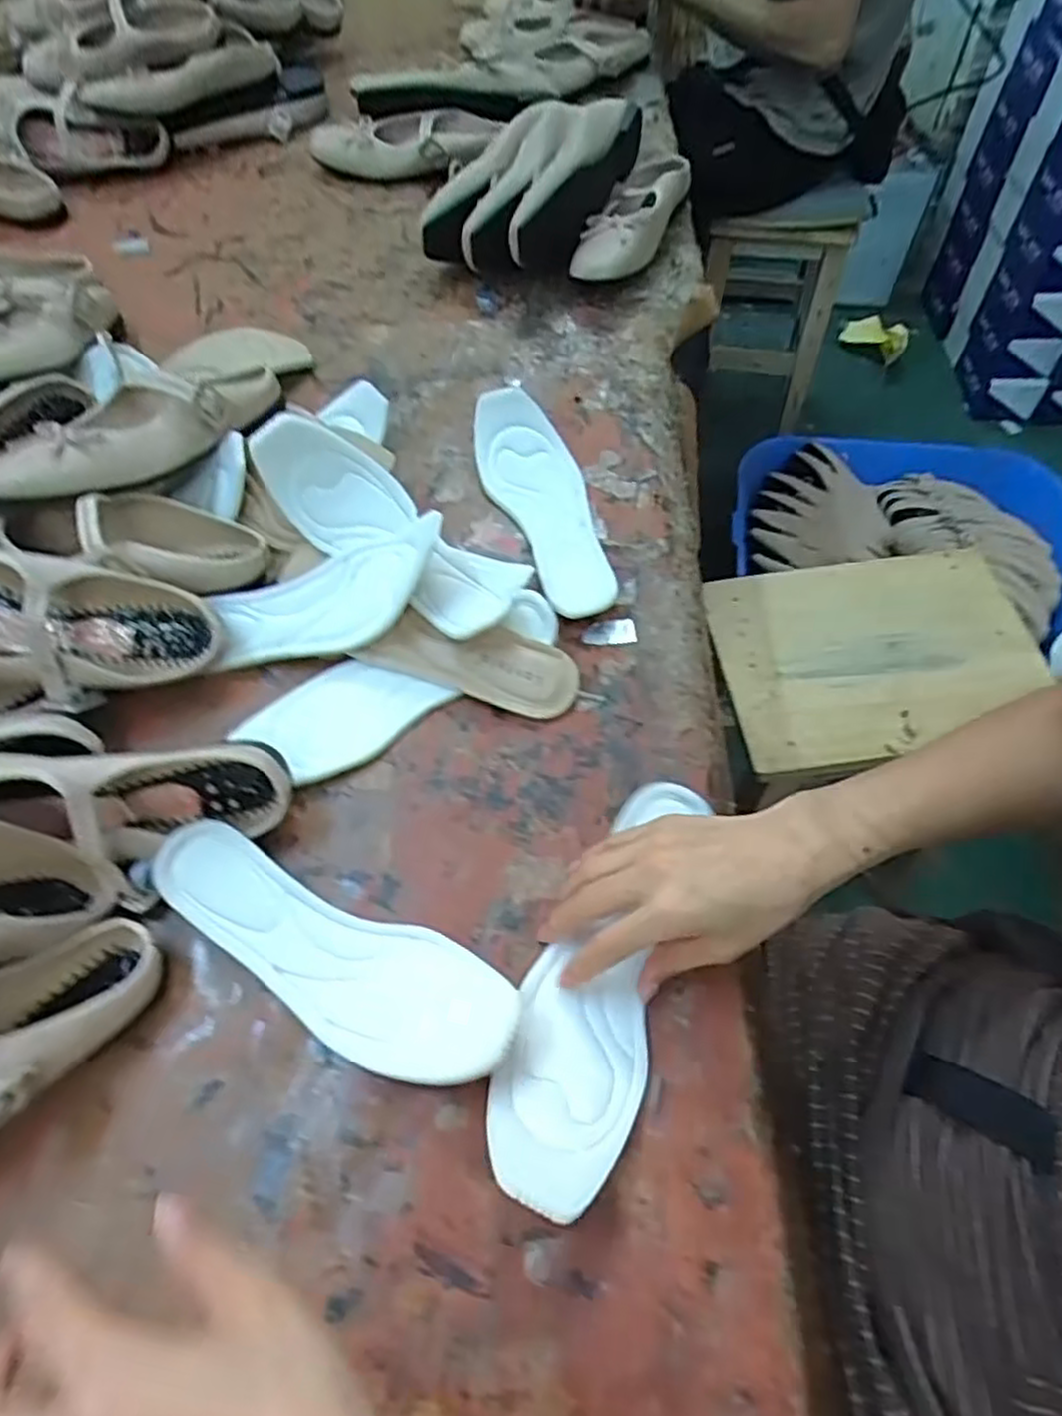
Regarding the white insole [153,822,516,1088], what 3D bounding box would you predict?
[{"bbox_3d":[-0.116,0.142,0.423,0.225,0.035,0.075,20,62,15],"label":"white insole"}]

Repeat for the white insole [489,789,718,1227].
[{"bbox_3d":[0.040,0.145,0.414,0.072,0.032,0.232,16,56,12],"label":"white insole"}]

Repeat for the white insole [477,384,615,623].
[{"bbox_3d":[0.014,-0.172,0.603,0.075,0.039,0.224,-19,60,-9],"label":"white insole"}]

